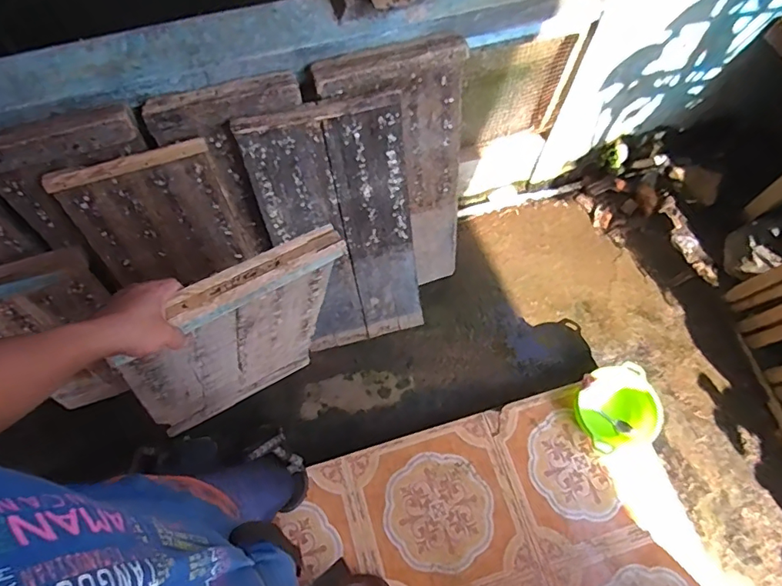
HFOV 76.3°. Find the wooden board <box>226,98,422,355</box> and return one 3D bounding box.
[{"bbox_3d":[-0.109,-0.125,1.256,0.340,0.730,0.033,-17,46,-8],"label":"wooden board"}]

